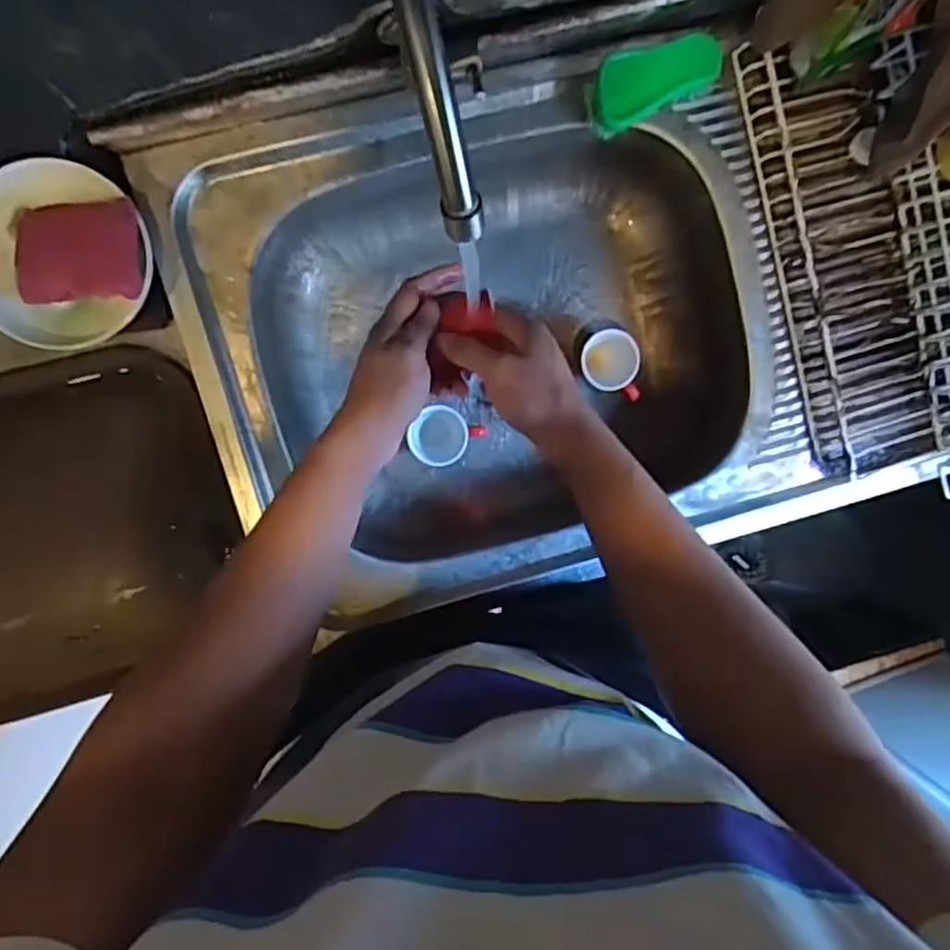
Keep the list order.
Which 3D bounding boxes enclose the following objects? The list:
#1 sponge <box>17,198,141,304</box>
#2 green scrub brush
[{"bbox_3d":[-0.316,-0.177,0.541,0.091,0.029,0.075,-8,97,-5],"label":"sponge"},{"bbox_3d":[0.161,-0.352,0.612,0.123,0.042,0.054,-25,99,-3],"label":"green scrub brush"}]

